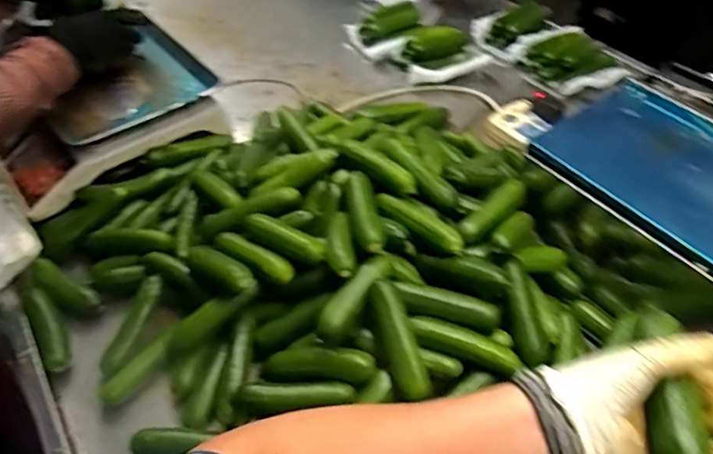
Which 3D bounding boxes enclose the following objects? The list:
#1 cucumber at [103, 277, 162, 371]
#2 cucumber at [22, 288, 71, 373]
[{"bbox_3d":[-0.257,0.112,0.628,0.023,0.025,0.116,19,71,15],"label":"cucumber"},{"bbox_3d":[-0.359,0.113,0.630,0.031,0.034,0.120,-27,53,-22],"label":"cucumber"}]

